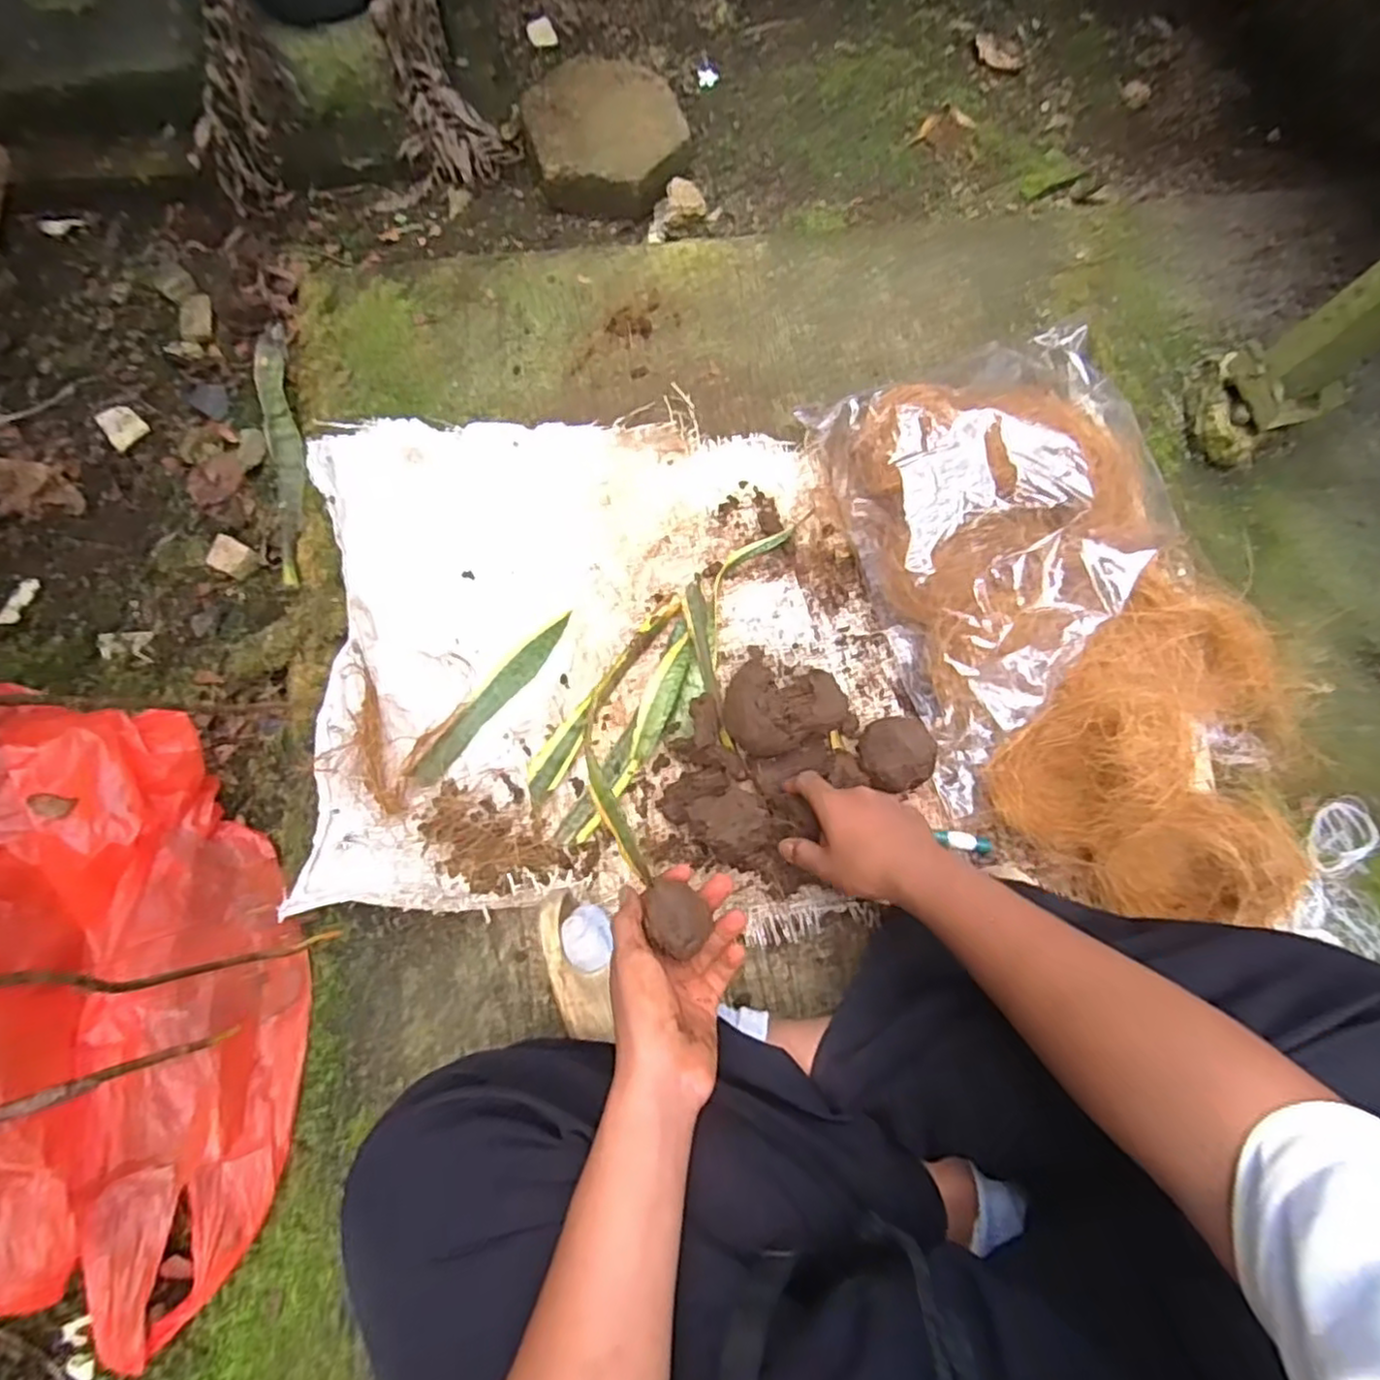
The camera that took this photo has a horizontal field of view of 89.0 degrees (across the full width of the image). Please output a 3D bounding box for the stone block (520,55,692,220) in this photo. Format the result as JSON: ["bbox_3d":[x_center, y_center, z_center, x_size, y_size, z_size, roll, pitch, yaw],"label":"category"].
[{"bbox_3d":[-0.105,-0.705,0.902,0.197,0.067,0.211,-13,75,-6],"label":"stone block"}]

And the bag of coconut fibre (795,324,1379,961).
[{"bbox_3d":[0.379,-0.027,0.639,0.346,0.144,0.660,-23,76,-9],"label":"bag of coconut fibre"}]

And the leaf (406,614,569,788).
[{"bbox_3d":[-0.191,0.002,0.671,0.038,0.022,0.204,38,76,8],"label":"leaf"}]

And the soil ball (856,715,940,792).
[{"bbox_3d":[0.189,0.061,0.640,0.065,0.059,0.061,1,74,-2],"label":"soil ball"}]

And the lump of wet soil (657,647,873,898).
[{"bbox_3d":[0.071,0.063,0.628,0.156,0.075,0.185,32,75,7],"label":"lump of wet soil"}]

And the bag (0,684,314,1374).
[{"bbox_3d":[-0.467,0.189,0.512,0.233,0.192,0.518,-33,78,-11],"label":"bag"}]

